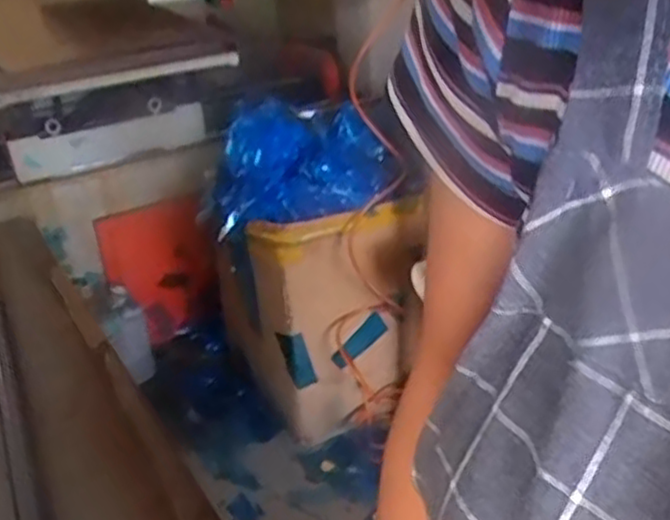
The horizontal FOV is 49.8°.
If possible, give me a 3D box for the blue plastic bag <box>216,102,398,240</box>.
[{"bbox_3d":[-0.069,-0.197,1.469,0.369,0.168,0.302,-10,29,-11],"label":"blue plastic bag"}]

